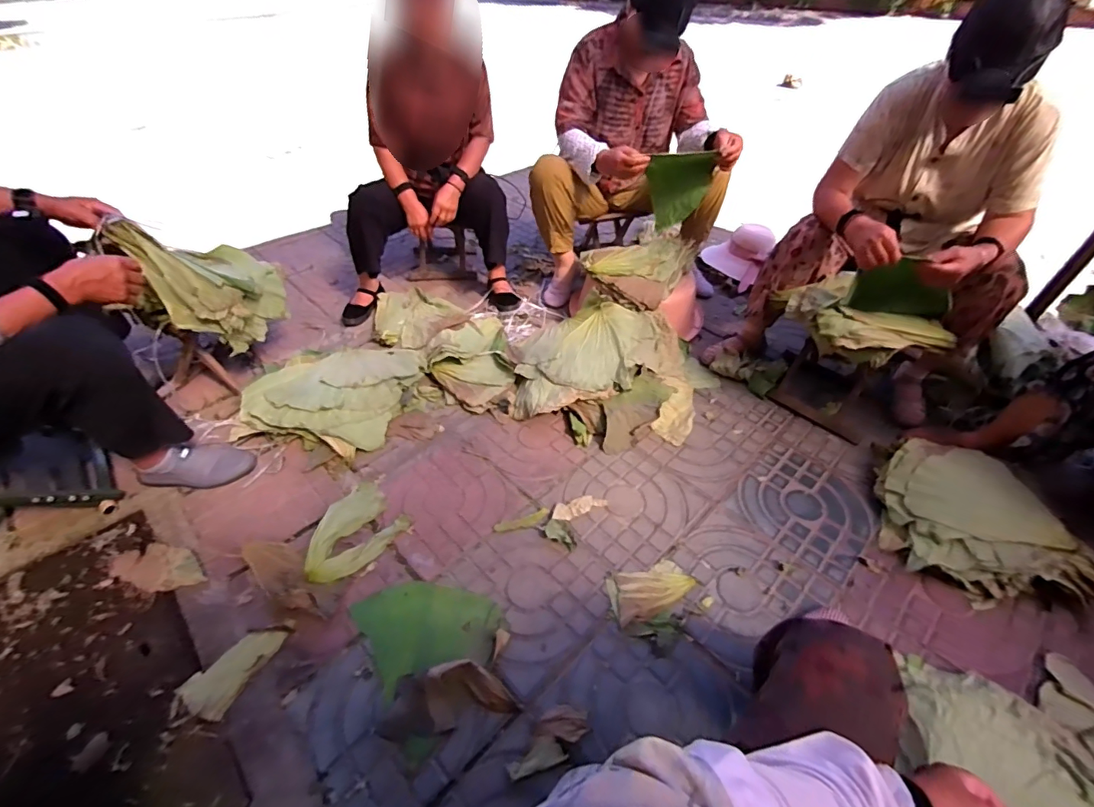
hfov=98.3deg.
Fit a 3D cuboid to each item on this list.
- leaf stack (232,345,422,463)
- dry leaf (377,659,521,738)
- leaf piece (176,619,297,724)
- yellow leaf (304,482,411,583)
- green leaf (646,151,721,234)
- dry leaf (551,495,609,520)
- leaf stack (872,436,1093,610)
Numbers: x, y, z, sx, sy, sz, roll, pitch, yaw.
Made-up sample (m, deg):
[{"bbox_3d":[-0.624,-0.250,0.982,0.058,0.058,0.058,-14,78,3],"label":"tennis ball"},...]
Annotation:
[{"bbox_3d":[-0.606,-0.040,1.359,0.425,0.089,0.410,7,44,6],"label":"leaf stack"},{"bbox_3d":[-0.172,0.500,0.806,0.230,0.079,0.084,-8,44,-8],"label":"dry leaf"},{"bbox_3d":[-0.575,0.476,0.877,0.102,0.019,0.181,20,47,19],"label":"leaf piece"},{"bbox_3d":[-0.449,0.278,1.061,0.198,0.042,0.222,32,52,29],"label":"yellow leaf"},{"bbox_3d":[0.396,-0.644,1.434,0.183,0.214,0.049,3,45,5],"label":"green leaf"},{"bbox_3d":[0.075,0.242,1.118,0.137,0.015,0.047,-18,46,-19],"label":"dry leaf"},{"bbox_3d":[0.902,0.257,1.016,0.271,0.131,0.423,-23,48,-23],"label":"leaf stack"}]

